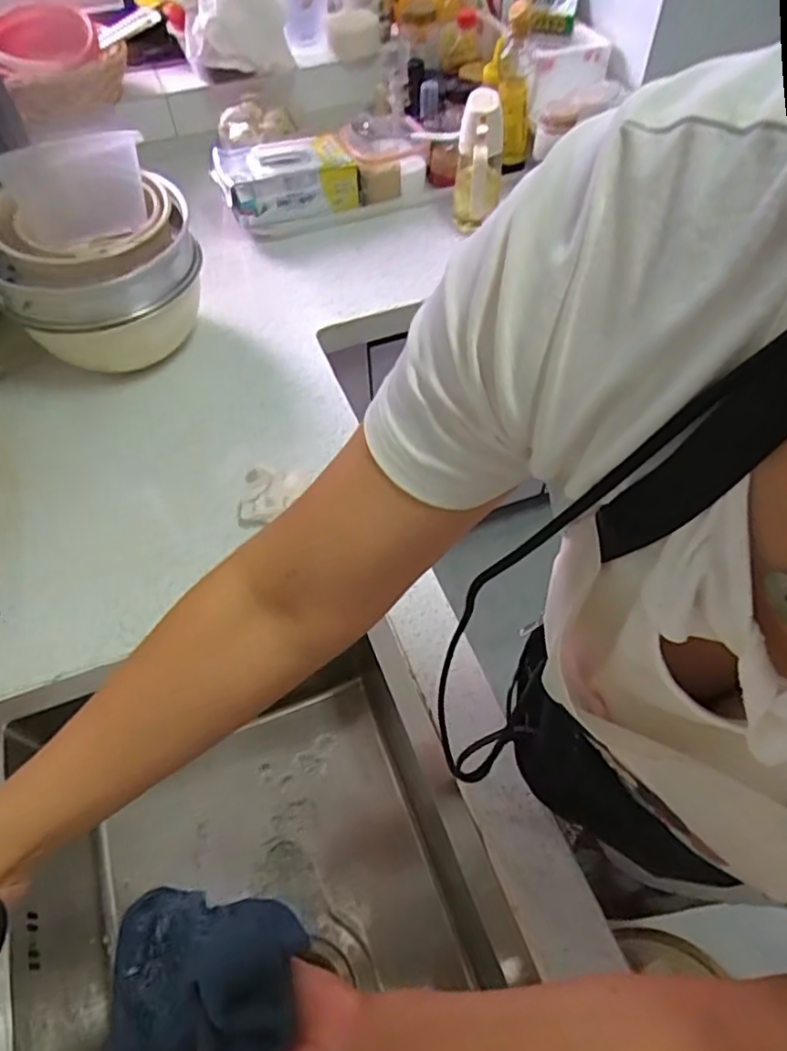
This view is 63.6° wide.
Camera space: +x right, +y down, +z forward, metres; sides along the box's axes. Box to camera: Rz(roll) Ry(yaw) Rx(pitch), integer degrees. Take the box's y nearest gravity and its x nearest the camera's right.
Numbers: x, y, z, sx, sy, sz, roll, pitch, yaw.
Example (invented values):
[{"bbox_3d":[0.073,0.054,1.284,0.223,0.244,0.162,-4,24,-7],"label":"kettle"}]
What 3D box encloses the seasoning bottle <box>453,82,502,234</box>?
[{"bbox_3d":[0.132,-0.546,0.981,0.072,0.192,0.070,3,55,3],"label":"seasoning bottle"}]

